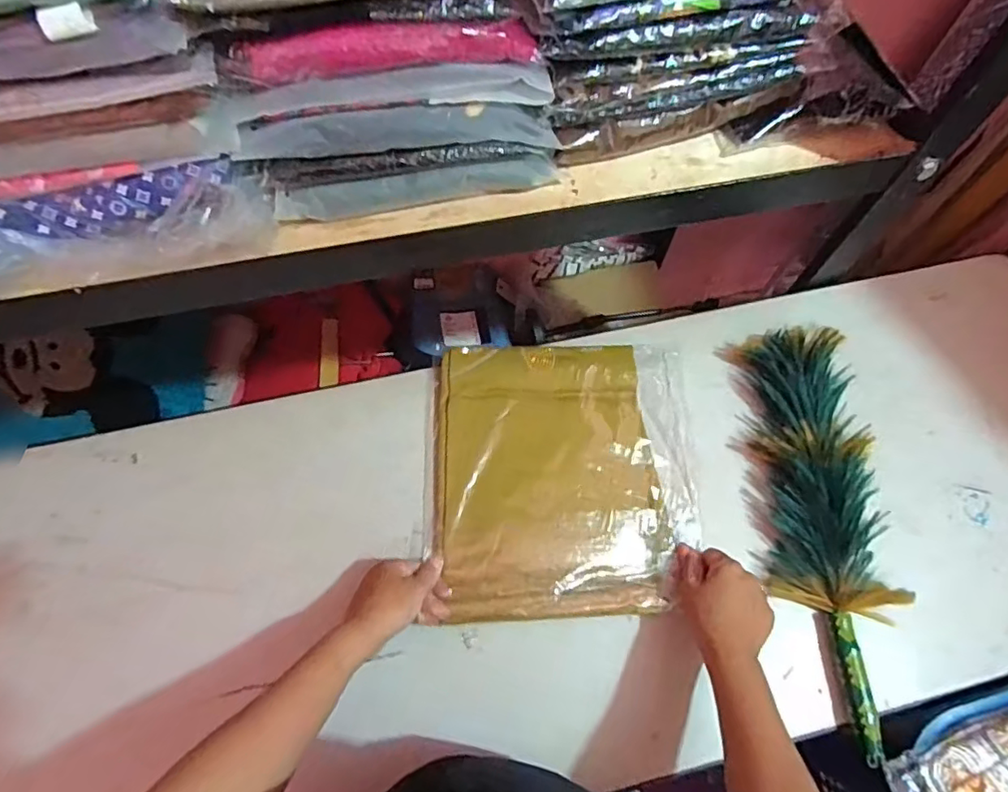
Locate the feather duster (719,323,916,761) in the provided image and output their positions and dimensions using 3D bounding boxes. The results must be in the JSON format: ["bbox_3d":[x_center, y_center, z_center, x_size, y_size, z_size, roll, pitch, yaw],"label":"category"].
[{"bbox_3d":[0.325,0.115,0.566,0.124,0.058,0.399,1,66,-1],"label":"feather duster"}]

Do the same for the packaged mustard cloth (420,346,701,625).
[{"bbox_3d":[0.064,0.078,0.598,0.279,0.026,0.287,-2,66,-2],"label":"packaged mustard cloth"}]

